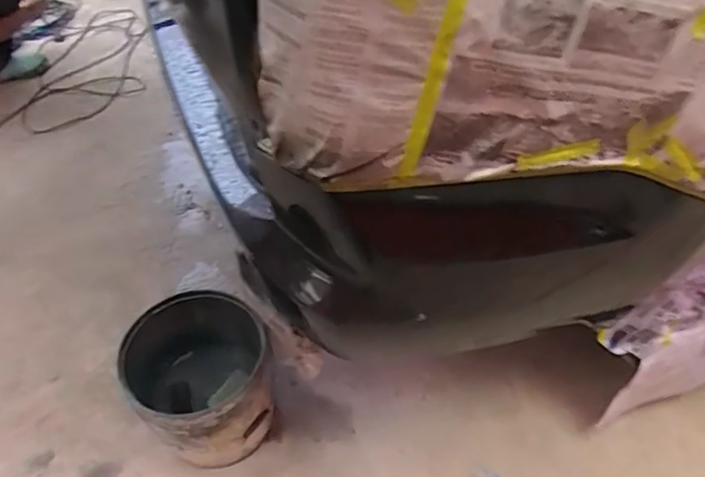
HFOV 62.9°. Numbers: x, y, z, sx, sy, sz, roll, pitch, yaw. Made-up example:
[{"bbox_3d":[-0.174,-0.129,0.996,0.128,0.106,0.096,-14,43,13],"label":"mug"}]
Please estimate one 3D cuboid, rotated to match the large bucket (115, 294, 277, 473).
[{"bbox_3d":[-0.326,0.331,1.306,0.283,0.333,0.301,-1,49,1],"label":"large bucket"}]

